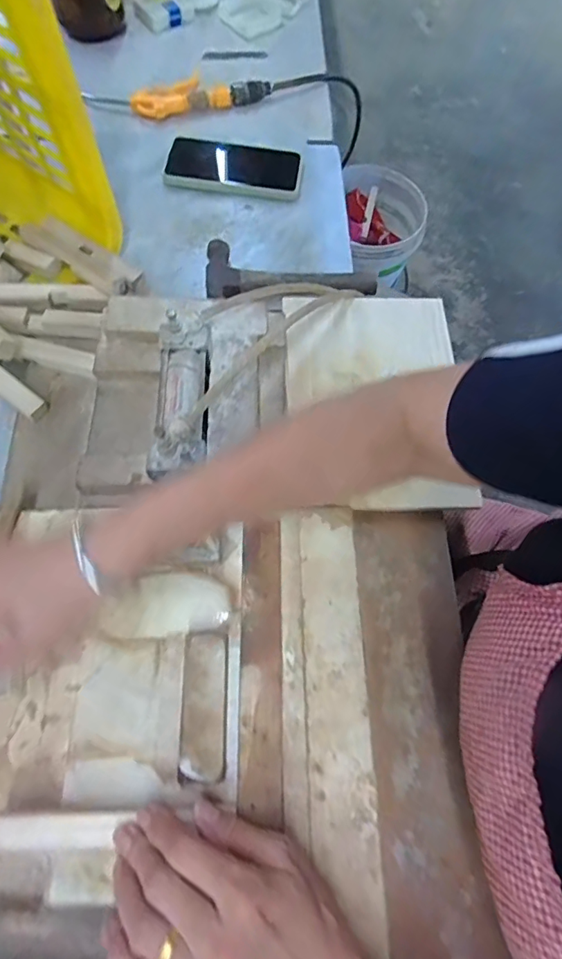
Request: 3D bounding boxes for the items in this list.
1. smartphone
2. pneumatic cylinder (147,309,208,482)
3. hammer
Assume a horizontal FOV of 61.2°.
[{"bbox_3d":[-0.058,-0.395,0.600,0.167,0.018,0.081,9,66,1],"label":"smartphone"},{"bbox_3d":[-0.083,-0.072,0.394,0.046,0.040,0.147,1,67,-3],"label":"pneumatic cylinder"},{"bbox_3d":[0.012,-0.232,0.535,0.189,0.021,0.074,-2,67,-4],"label":"hammer"}]

